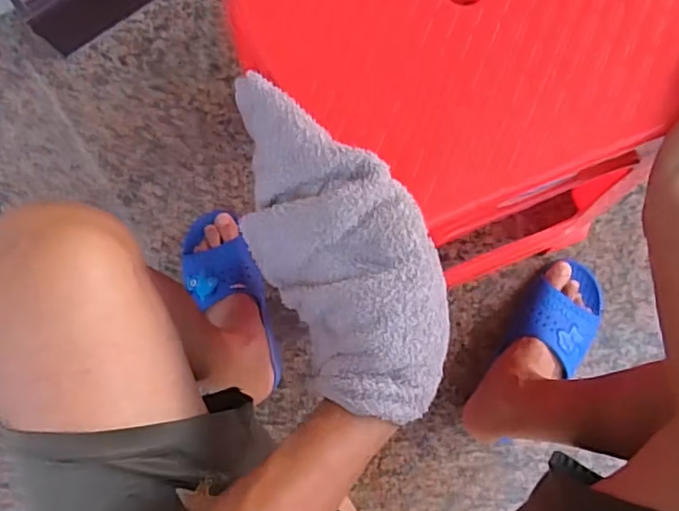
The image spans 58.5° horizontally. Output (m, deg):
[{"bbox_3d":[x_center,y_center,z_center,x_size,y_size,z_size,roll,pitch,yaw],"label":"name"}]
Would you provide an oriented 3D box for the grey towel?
[{"bbox_3d":[-0.002,-0.010,0.391,0.104,0.049,0.234,-26,86,1],"label":"grey towel"}]

